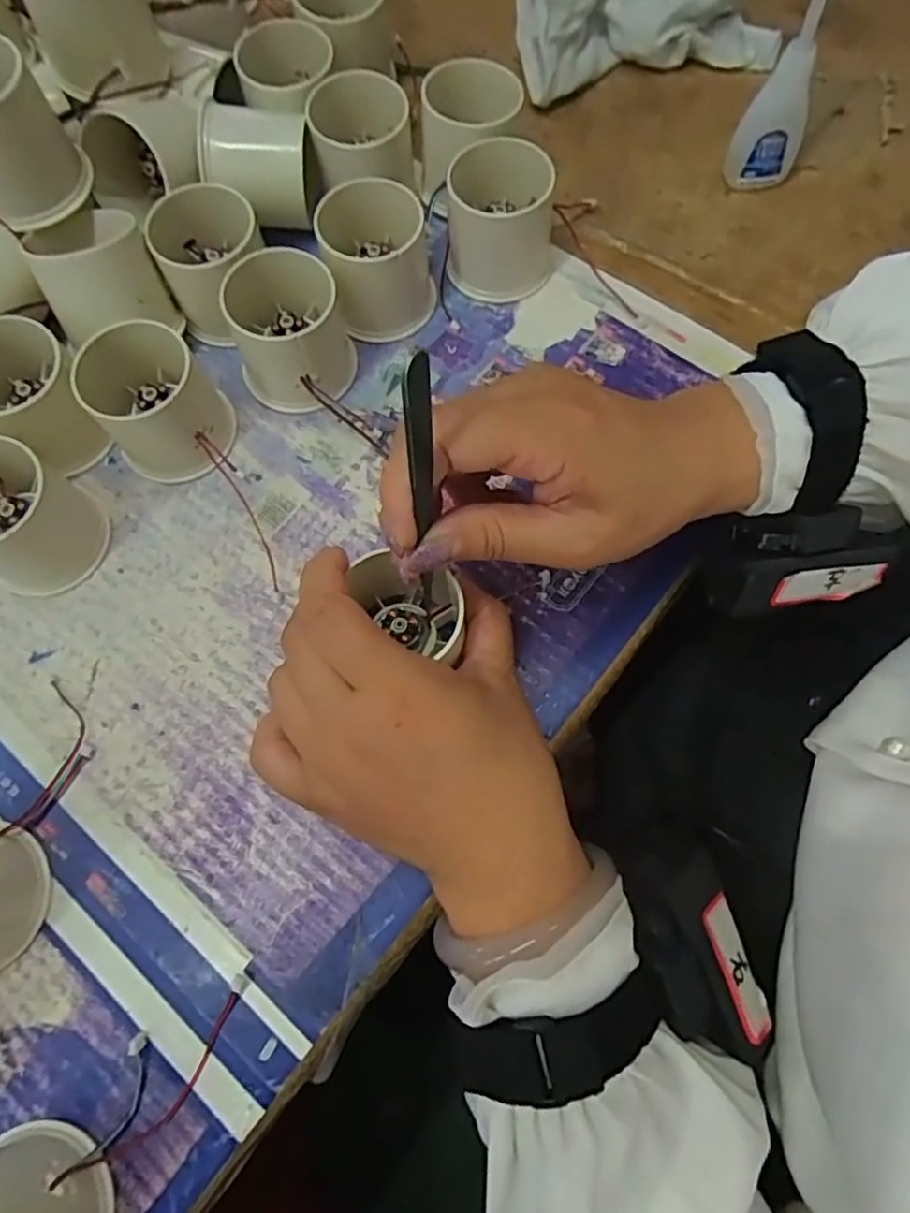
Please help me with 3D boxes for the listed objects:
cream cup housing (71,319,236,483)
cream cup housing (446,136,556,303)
[{"bbox_3d":[-0.139,-0.094,0.310,0.057,0.042,0.074,-42,75,-11],"label":"cream cup housing"},{"bbox_3d":[0.024,-0.195,0.334,0.055,0.048,0.056,5,72,3],"label":"cream cup housing"}]

